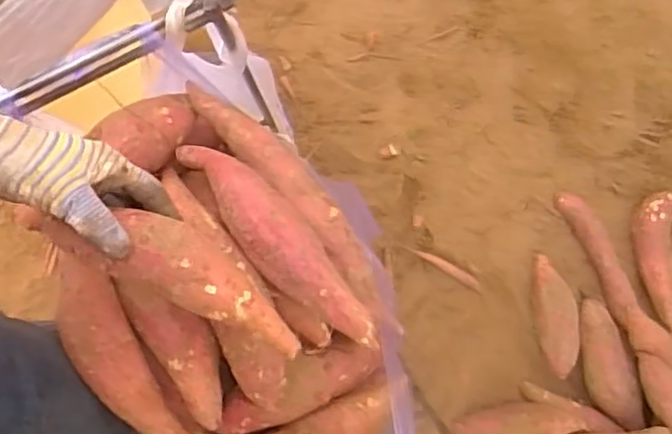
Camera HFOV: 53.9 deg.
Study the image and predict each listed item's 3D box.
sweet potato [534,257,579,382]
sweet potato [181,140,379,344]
[{"bbox_3d":[0.377,0.168,1.132,0.070,0.065,0.206,-4,81,3],"label":"sweet potato"},{"bbox_3d":[-0.052,0.018,0.555,0.053,0.045,0.232,-40,81,-3],"label":"sweet potato"}]

